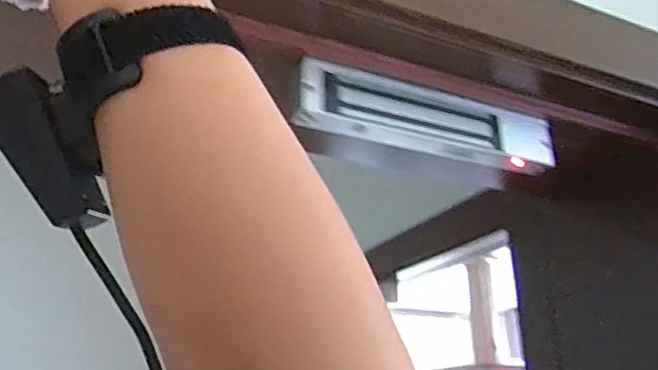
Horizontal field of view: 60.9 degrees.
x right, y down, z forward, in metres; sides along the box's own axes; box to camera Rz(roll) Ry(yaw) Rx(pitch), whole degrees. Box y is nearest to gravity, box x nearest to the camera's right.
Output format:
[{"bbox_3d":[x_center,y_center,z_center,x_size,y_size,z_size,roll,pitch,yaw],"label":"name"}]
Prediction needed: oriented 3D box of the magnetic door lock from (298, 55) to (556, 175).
[{"bbox_3d":[0.088,-0.053,0.485,0.250,0.050,0.028,9,-24,-22],"label":"magnetic door lock"}]

